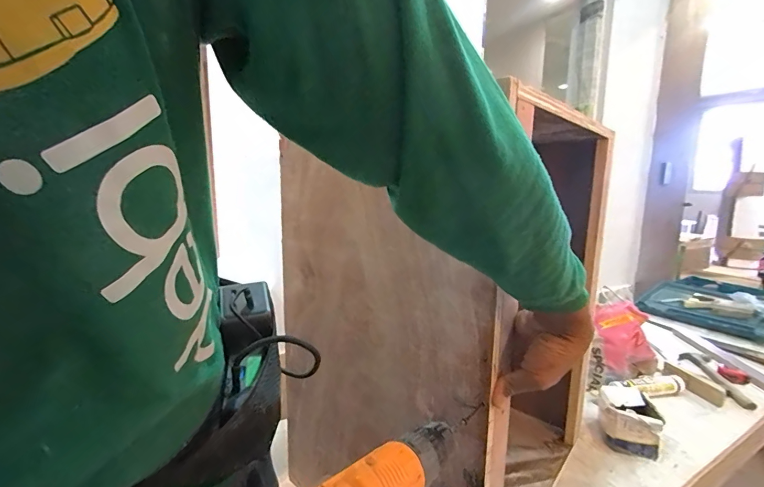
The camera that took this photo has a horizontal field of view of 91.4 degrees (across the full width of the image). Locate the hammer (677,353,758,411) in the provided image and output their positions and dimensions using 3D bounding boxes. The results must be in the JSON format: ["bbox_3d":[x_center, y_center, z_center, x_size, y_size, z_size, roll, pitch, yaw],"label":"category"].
[{"bbox_3d":[0.985,0.400,1.113,0.082,0.029,0.317,3,10,19],"label":"hammer"}]

